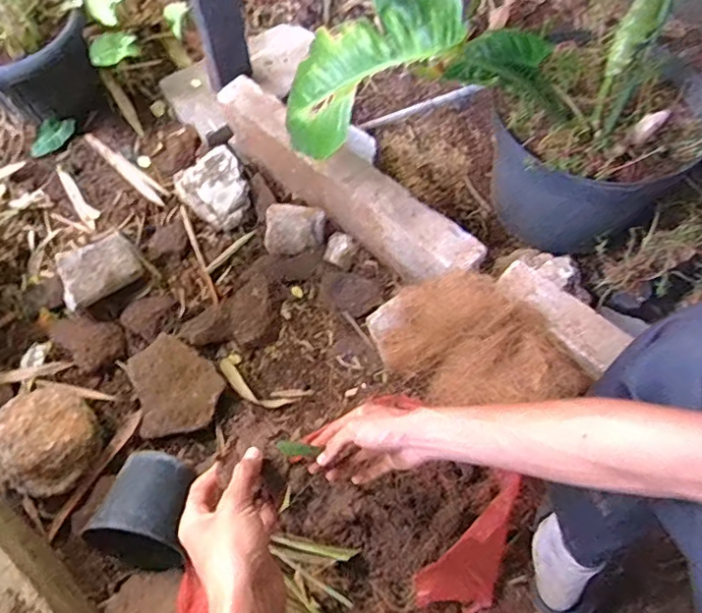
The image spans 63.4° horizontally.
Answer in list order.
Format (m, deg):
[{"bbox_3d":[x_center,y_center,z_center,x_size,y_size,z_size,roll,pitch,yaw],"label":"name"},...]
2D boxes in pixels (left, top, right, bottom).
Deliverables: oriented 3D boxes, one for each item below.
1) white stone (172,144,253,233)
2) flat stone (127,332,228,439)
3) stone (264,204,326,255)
[{"bbox_3d":[-0.265,-0.234,1.130,0.124,0.055,0.160,-37,67,-17],"label":"white stone"},{"bbox_3d":[-0.295,0.128,0.968,0.147,0.040,0.183,-18,63,-7],"label":"flat stone"},{"bbox_3d":[-0.106,-0.146,1.076,0.111,0.056,0.076,-1,62,1],"label":"stone"}]

